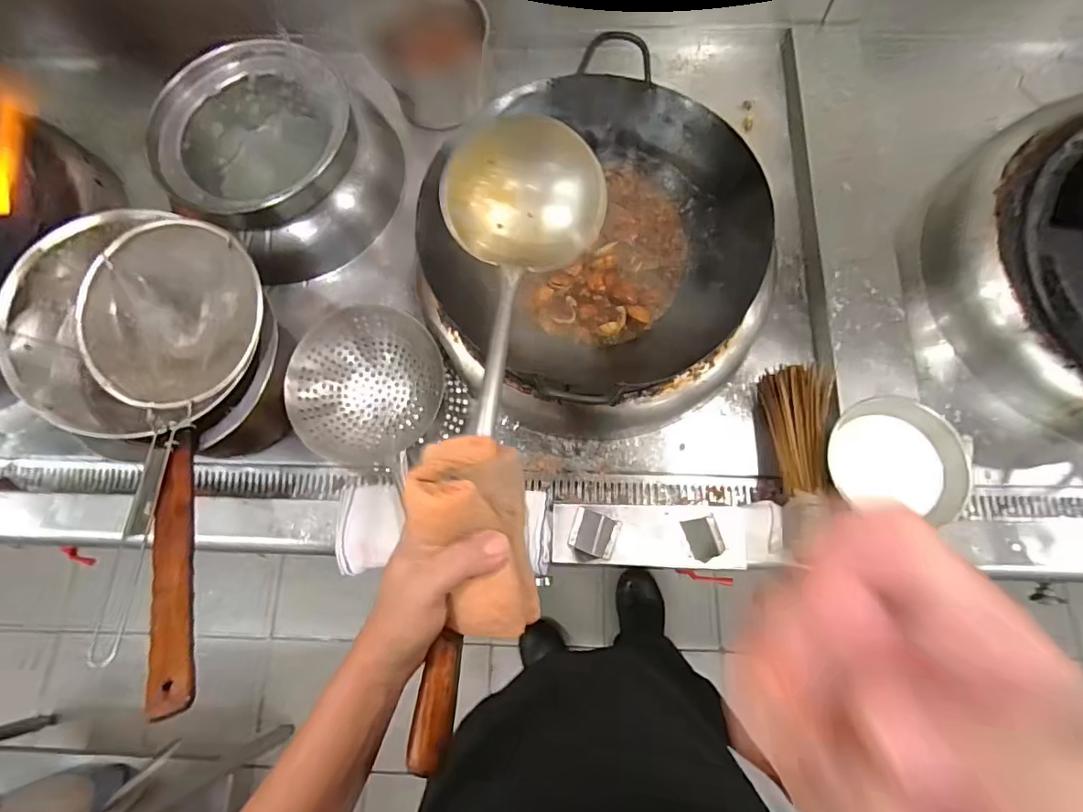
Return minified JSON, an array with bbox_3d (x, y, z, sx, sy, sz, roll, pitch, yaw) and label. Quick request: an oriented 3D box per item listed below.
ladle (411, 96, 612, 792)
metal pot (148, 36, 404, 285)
[{"bbox_3d":[-0.037,-0.013,0.425,0.139,0.055,0.519,5,70,4],"label":"ladle"},{"bbox_3d":[-0.428,-0.404,0.869,0.303,0.176,0.312,-1,73,2],"label":"metal pot"}]

